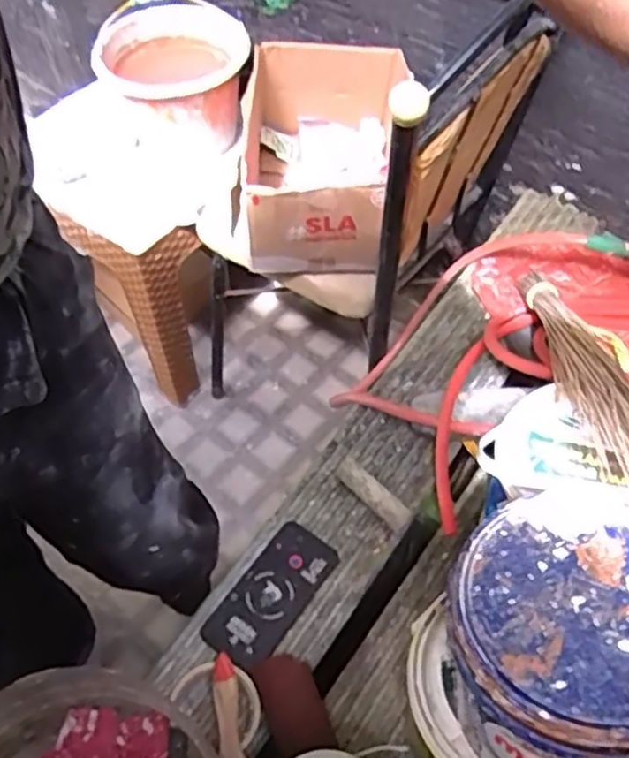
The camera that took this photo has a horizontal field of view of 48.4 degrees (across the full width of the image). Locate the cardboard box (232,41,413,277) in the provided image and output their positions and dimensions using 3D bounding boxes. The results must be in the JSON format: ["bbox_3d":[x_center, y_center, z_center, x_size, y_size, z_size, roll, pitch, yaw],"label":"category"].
[{"bbox_3d":[0.015,-0.362,1.148,0.244,0.183,0.365,-1,55,0],"label":"cardboard box"}]

